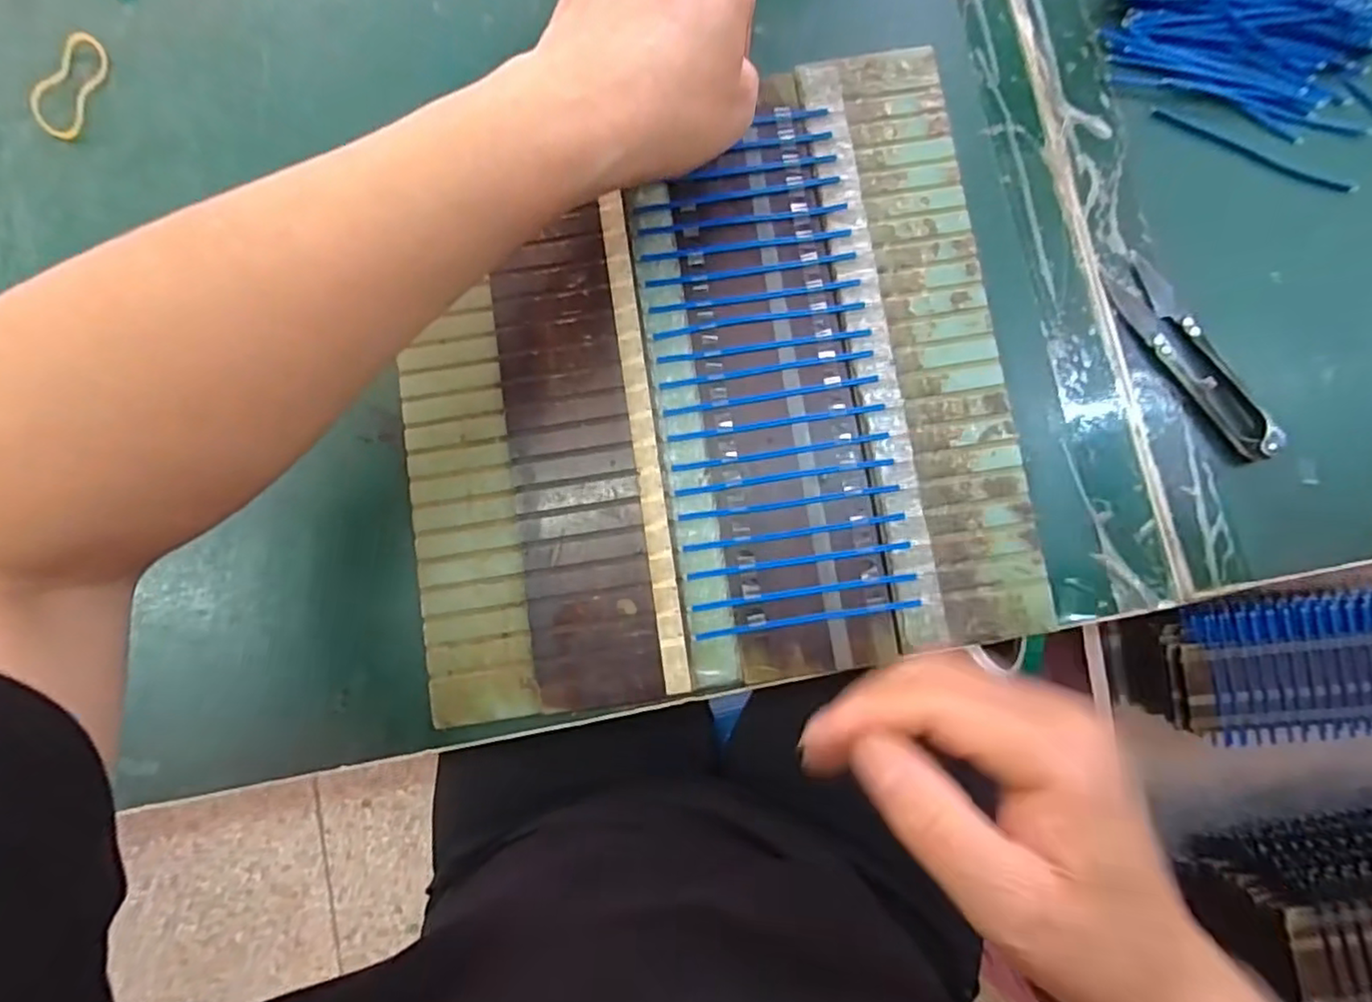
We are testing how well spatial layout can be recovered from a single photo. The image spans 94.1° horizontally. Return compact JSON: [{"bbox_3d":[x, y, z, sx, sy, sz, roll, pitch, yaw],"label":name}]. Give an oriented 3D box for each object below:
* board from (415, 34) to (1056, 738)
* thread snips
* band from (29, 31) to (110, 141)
[{"bbox_3d":[0.008,-0.053,0.279,0.257,0.009,0.257,-8,82,0],"label":"board"},{"bbox_3d":[0.221,-0.063,0.278,0.025,0.009,0.102,-31,83,-3],"label":"thread snips"},{"bbox_3d":[-0.293,-0.198,0.304,0.023,0.005,0.052,14,83,3],"label":"band"}]

